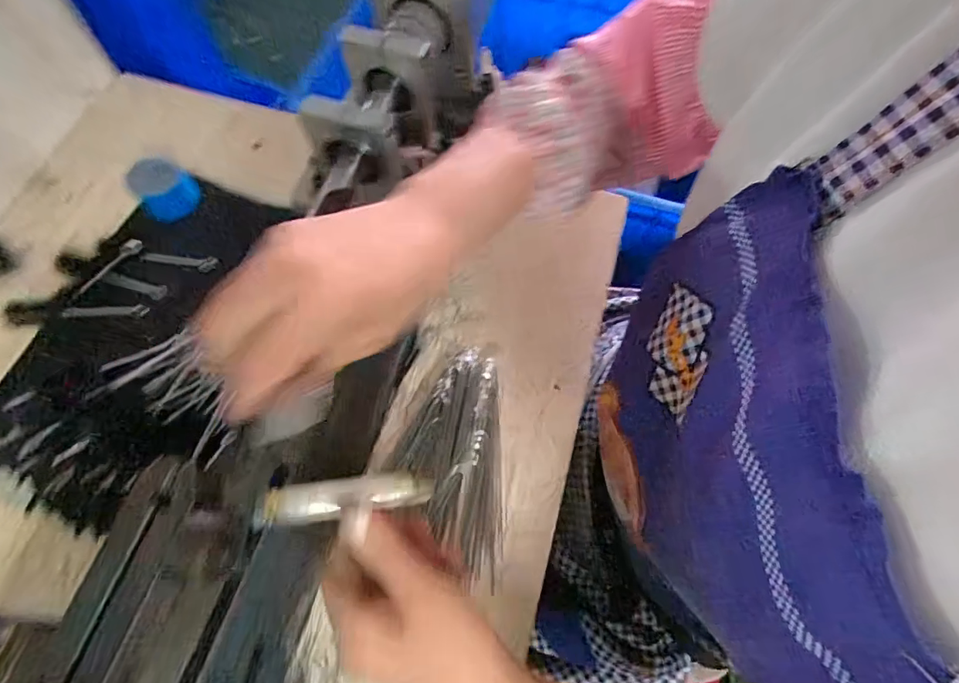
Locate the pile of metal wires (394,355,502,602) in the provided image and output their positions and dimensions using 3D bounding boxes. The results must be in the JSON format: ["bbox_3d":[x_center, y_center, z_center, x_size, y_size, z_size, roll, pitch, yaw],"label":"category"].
[{"bbox_3d":[-0.022,0.098,0.396,0.078,0.018,0.185,-1,68,-1],"label":"pile of metal wires"}]

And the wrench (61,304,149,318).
[{"bbox_3d":[-0.332,-0.027,0.431,0.062,0.004,0.010,-4,67,-23],"label":"wrench"}]

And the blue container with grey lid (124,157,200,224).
[{"bbox_3d":[-0.306,-0.148,0.475,0.062,0.033,0.051,42,74,15],"label":"blue container with grey lid"}]

